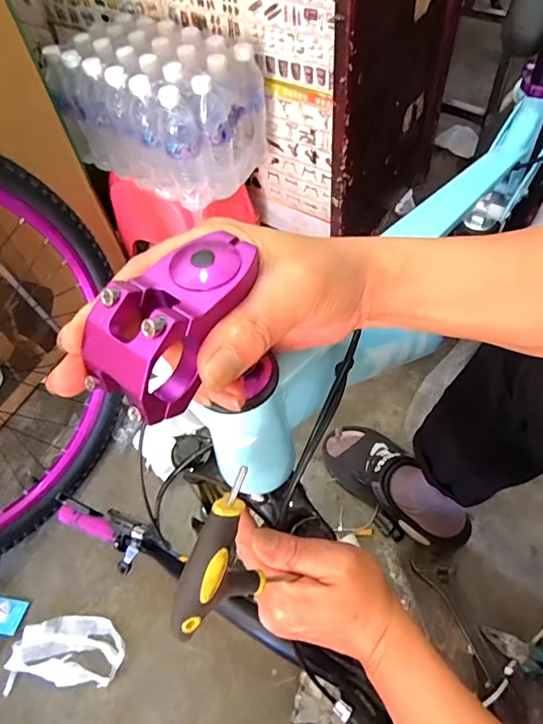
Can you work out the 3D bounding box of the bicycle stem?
[{"bbox_3d":[-0.040,-0.019,0.205,0.041,0.042,0.082,30,64,22],"label":"bicycle stem"}]

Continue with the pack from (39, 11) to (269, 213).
[{"bbox_3d":[-0.206,-0.495,0.915,0.345,0.214,0.245,29,63,21],"label":"pack"}]

